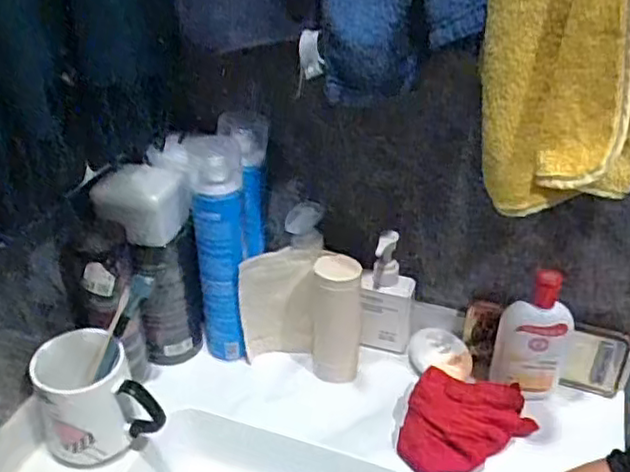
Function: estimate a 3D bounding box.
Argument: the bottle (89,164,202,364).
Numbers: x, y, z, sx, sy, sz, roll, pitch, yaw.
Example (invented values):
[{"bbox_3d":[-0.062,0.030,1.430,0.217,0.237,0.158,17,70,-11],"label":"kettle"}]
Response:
[{"bbox_3d":[-0.173,0.035,0.708,0.085,0.216,0.058,-18,38,-26],"label":"bottle"}]

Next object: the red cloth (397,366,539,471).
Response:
[{"bbox_3d":[0.148,0.187,0.652,0.118,0.052,0.101,14,36,18],"label":"red cloth"}]

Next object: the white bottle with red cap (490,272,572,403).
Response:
[{"bbox_3d":[0.220,0.100,0.678,0.068,0.141,0.033,15,36,20],"label":"white bottle with red cap"}]

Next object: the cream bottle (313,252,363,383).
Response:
[{"bbox_3d":[0.024,0.089,0.710,0.053,0.153,0.051,2,34,1],"label":"cream bottle"}]

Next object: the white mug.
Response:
[{"bbox_3d":[-0.206,0.151,0.641,0.103,0.094,0.091,-9,35,-15],"label":"white mug"}]

